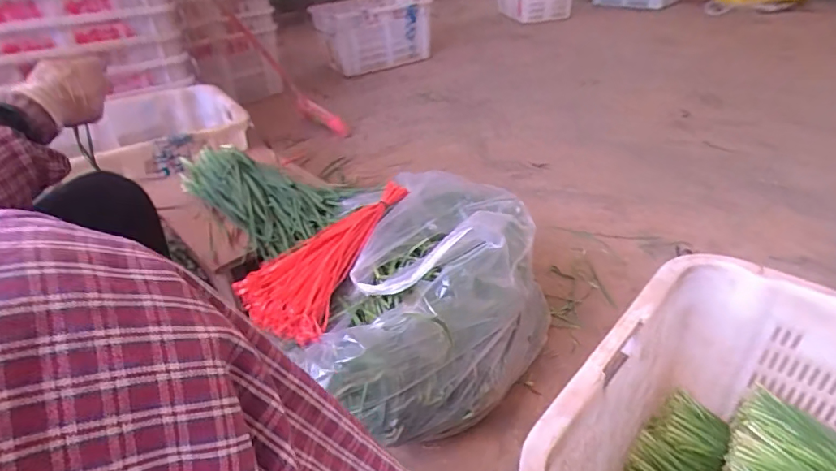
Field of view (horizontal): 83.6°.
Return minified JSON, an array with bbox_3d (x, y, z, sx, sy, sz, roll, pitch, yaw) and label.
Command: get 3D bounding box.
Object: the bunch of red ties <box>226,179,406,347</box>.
[{"bbox_3d":[-0.140,0.020,0.776,0.157,0.036,0.324,22,57,33],"label":"bunch of red ties"}]

